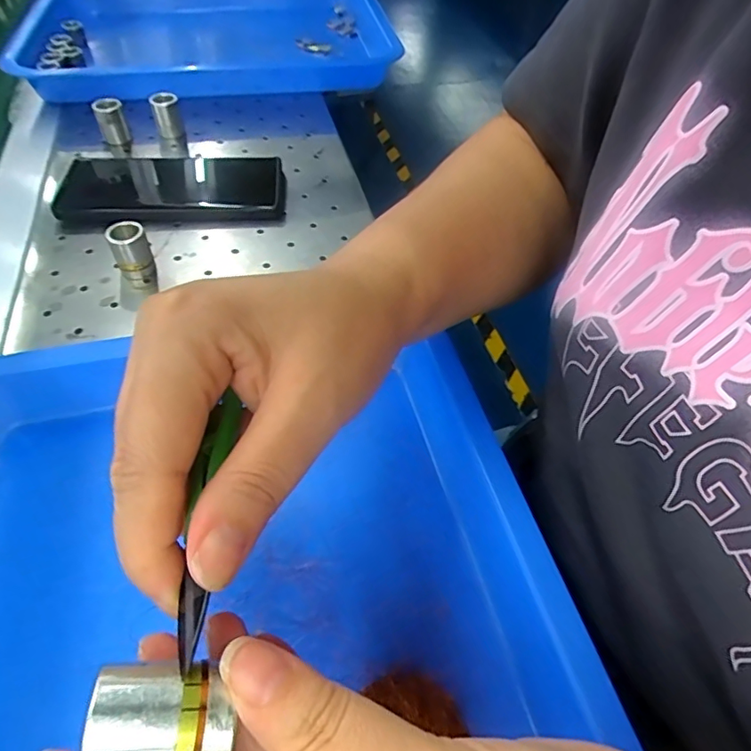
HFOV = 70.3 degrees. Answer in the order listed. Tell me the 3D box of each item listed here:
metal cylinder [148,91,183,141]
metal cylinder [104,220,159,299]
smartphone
[{"bbox_3d":[-0.186,-0.232,0.475,0.022,0.037,0.020,-15,53,-12],"label":"metal cylinder"},{"bbox_3d":[-0.159,-0.081,0.349,0.022,0.035,0.018,-18,53,-14],"label":"metal cylinder"},{"bbox_3d":[-0.159,-0.150,0.421,0.169,0.015,0.081,-3,51,-3],"label":"smartphone"}]

